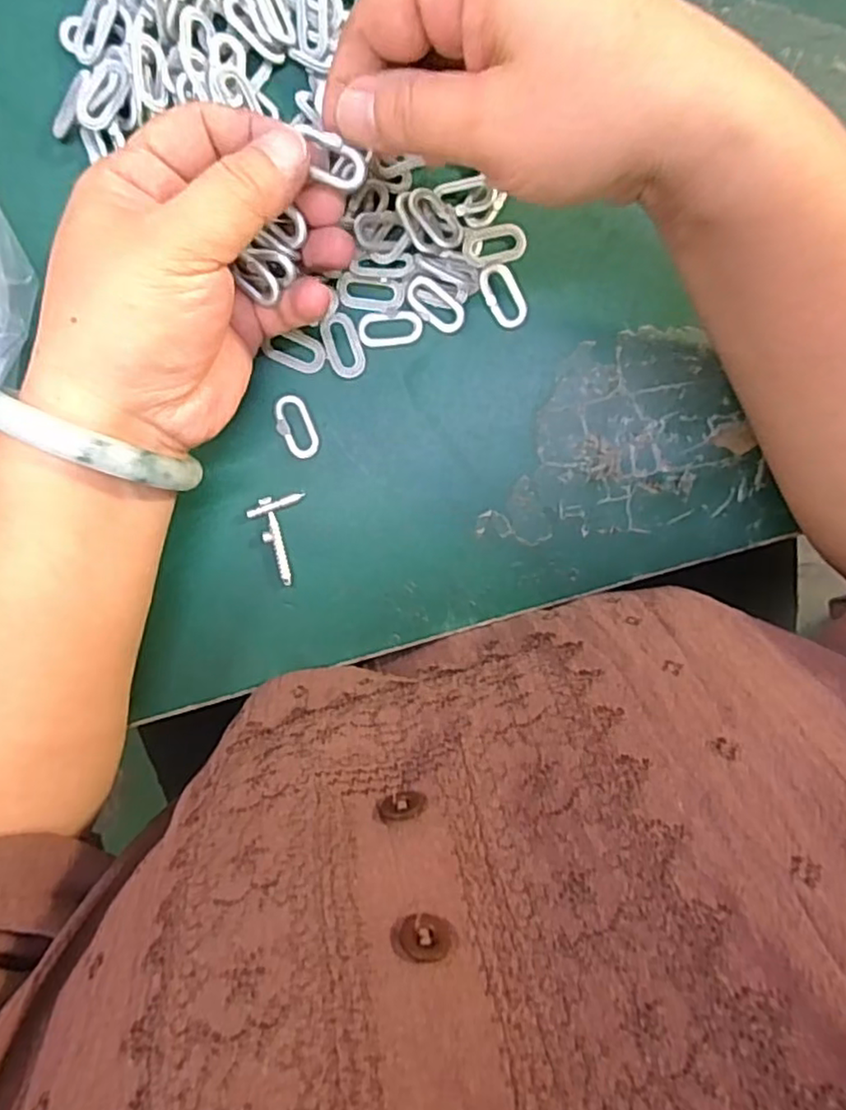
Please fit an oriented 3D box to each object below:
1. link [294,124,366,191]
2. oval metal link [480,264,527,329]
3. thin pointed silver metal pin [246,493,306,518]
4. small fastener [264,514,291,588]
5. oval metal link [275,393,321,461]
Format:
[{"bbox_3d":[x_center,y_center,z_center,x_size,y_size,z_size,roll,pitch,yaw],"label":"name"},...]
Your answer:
[{"bbox_3d":[-0.030,-0.127,0.209,0.024,0.004,0.012,11,120,-30],"label":"link"},{"bbox_3d":[0.033,-0.106,0.268,0.014,0.004,0.026,-34,97,2],"label":"oval metal link"},{"bbox_3d":[-0.062,-0.022,0.272,0.025,0.004,0.006,-19,97,0],"label":"thin pointed silver metal pin"},{"bbox_3d":[-0.062,-0.002,0.275,0.007,0.004,0.031,-13,97,0],"label":"small fastener"},{"bbox_3d":[-0.053,-0.053,0.270,0.014,0.004,0.027,-24,97,1],"label":"oval metal link"}]

